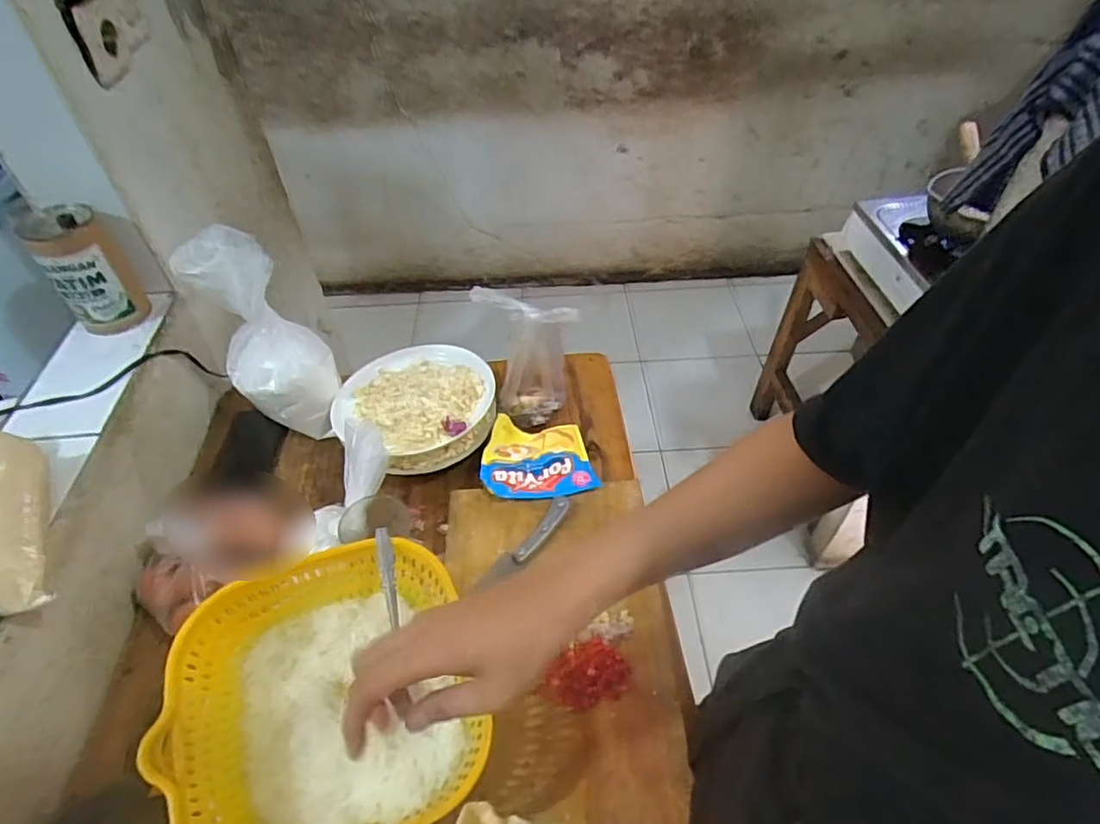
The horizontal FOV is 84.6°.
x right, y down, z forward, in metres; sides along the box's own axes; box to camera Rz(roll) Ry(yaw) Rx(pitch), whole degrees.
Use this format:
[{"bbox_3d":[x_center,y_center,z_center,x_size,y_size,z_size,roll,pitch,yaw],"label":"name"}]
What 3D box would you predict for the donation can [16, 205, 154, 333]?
[{"bbox_3d":[-0.558,-0.170,0.733,0.080,0.135,0.082,-1,47,1],"label":"donation can"}]

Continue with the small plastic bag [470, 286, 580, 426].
[{"bbox_3d":[-0.023,-0.082,0.817,0.118,0.179,0.105,-14,48,-11],"label":"small plastic bag"}]

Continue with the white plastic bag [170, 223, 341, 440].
[{"bbox_3d":[-0.360,-0.094,0.774,0.117,0.260,0.128,-35,55,-27],"label":"white plastic bag"}]

